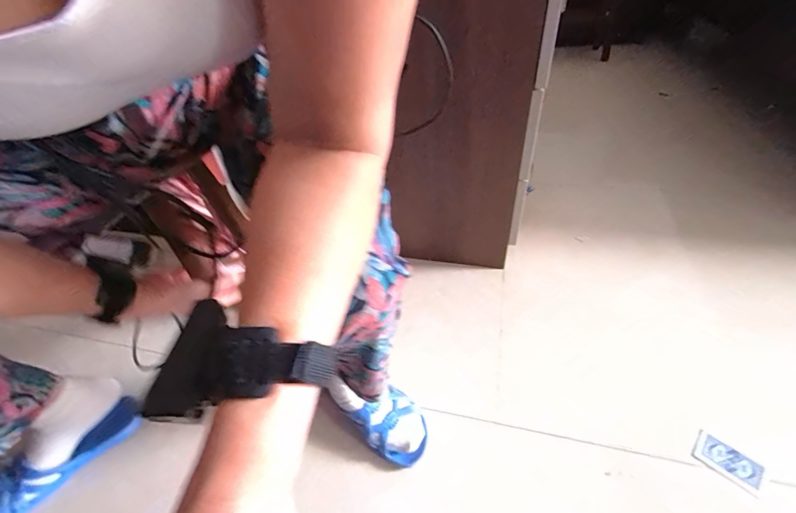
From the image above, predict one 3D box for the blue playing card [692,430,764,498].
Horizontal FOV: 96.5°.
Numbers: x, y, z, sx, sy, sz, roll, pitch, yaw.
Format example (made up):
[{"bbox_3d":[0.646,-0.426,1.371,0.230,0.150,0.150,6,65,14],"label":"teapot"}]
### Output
[{"bbox_3d":[0.515,0.321,0.556,0.056,0.007,0.081,-36,48,-28],"label":"blue playing card"}]

